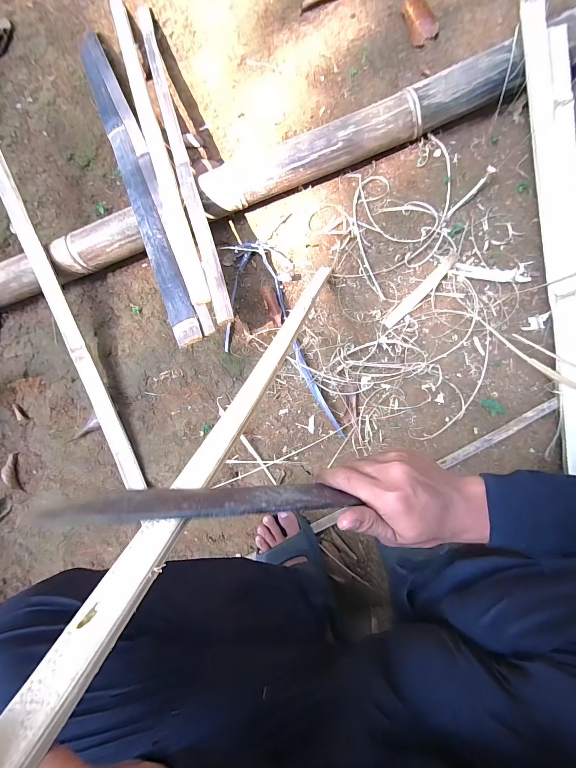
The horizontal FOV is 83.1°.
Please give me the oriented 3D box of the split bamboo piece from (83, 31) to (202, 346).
[{"bbox_3d":[-0.317,-0.436,0.653,0.046,0.016,0.836,-22,72,-3],"label":"split bamboo piece"}]

